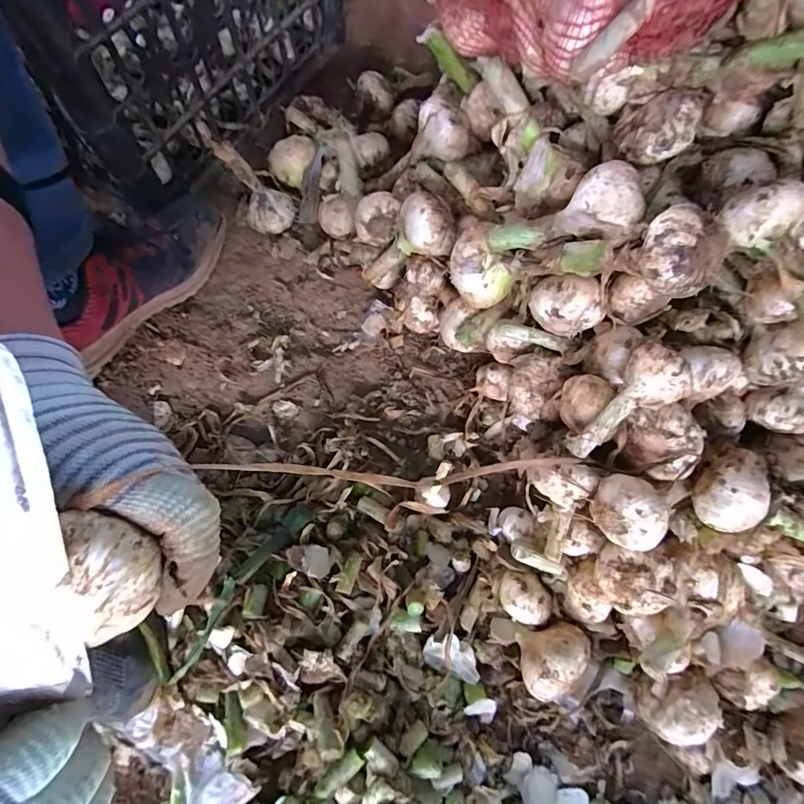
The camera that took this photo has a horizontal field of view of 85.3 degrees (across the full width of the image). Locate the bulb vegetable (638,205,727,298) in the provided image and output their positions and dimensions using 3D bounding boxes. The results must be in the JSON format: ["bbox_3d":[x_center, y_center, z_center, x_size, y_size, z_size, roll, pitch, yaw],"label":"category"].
[{"bbox_3d":[0.184,-0.101,0.290,0.040,0.035,0.051,-34,71,-13],"label":"bulb vegetable"}]

